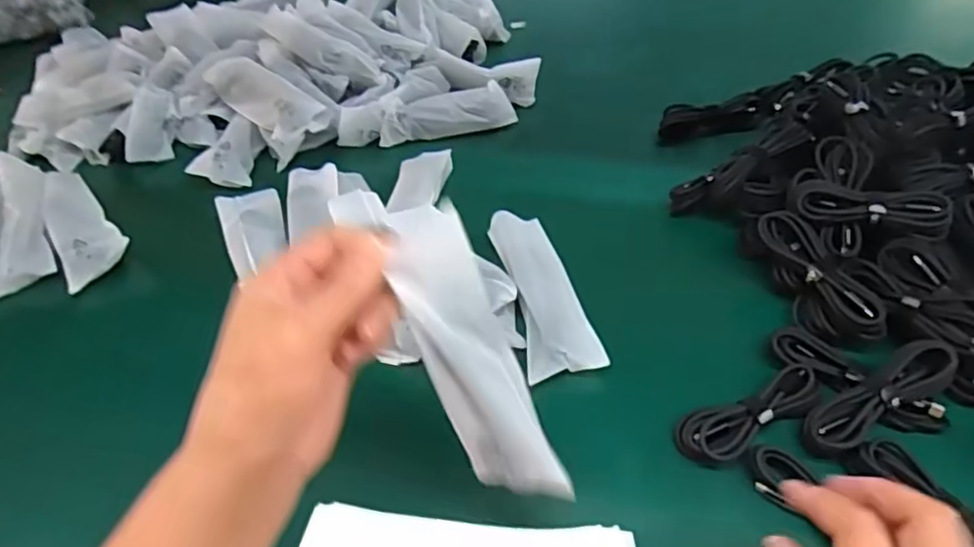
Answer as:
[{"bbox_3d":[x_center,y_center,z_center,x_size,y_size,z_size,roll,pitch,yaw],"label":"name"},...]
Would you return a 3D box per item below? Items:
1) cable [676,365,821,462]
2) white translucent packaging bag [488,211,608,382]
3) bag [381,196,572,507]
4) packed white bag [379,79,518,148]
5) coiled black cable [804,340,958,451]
[{"bbox_3d":[0.180,0.096,0.438,0.106,0.015,0.036,-23,55,-13],"label":"cable"},{"bbox_3d":[0.040,0.010,0.508,0.053,0.017,0.156,-14,54,-7],"label":"white translucent packaging bag"},{"bbox_3d":[-0.006,0.042,0.321,0.046,0.162,0.031,-28,18,-16],"label":"bag"},{"bbox_3d":[-0.044,-0.171,0.686,0.140,0.029,0.048,-10,49,-4],"label":"packed white bag"},{"bbox_3d":[0.262,0.086,0.426,0.104,0.023,0.041,-32,57,-1],"label":"coiled black cable"}]

